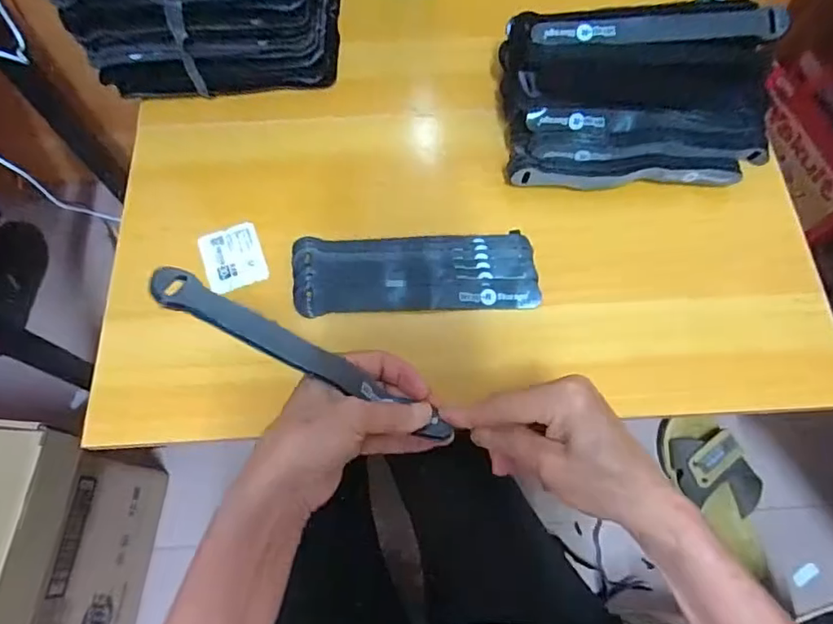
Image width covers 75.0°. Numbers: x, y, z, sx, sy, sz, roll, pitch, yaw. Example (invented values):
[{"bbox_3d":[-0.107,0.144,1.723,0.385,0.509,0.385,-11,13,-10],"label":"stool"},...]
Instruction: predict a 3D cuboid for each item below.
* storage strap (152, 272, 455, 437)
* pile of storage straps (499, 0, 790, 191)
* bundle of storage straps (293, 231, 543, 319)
[{"bbox_3d":[-0.064,0.029,0.324,0.194,0.016,0.021,29,71,-9],"label":"storage strap"},{"bbox_3d":[0.186,-0.188,0.474,0.213,0.107,0.144,0,70,0],"label":"pile of storage straps"},{"bbox_3d":[0.000,-0.032,0.456,0.199,0.019,0.065,-3,70,-1],"label":"bundle of storage straps"}]

